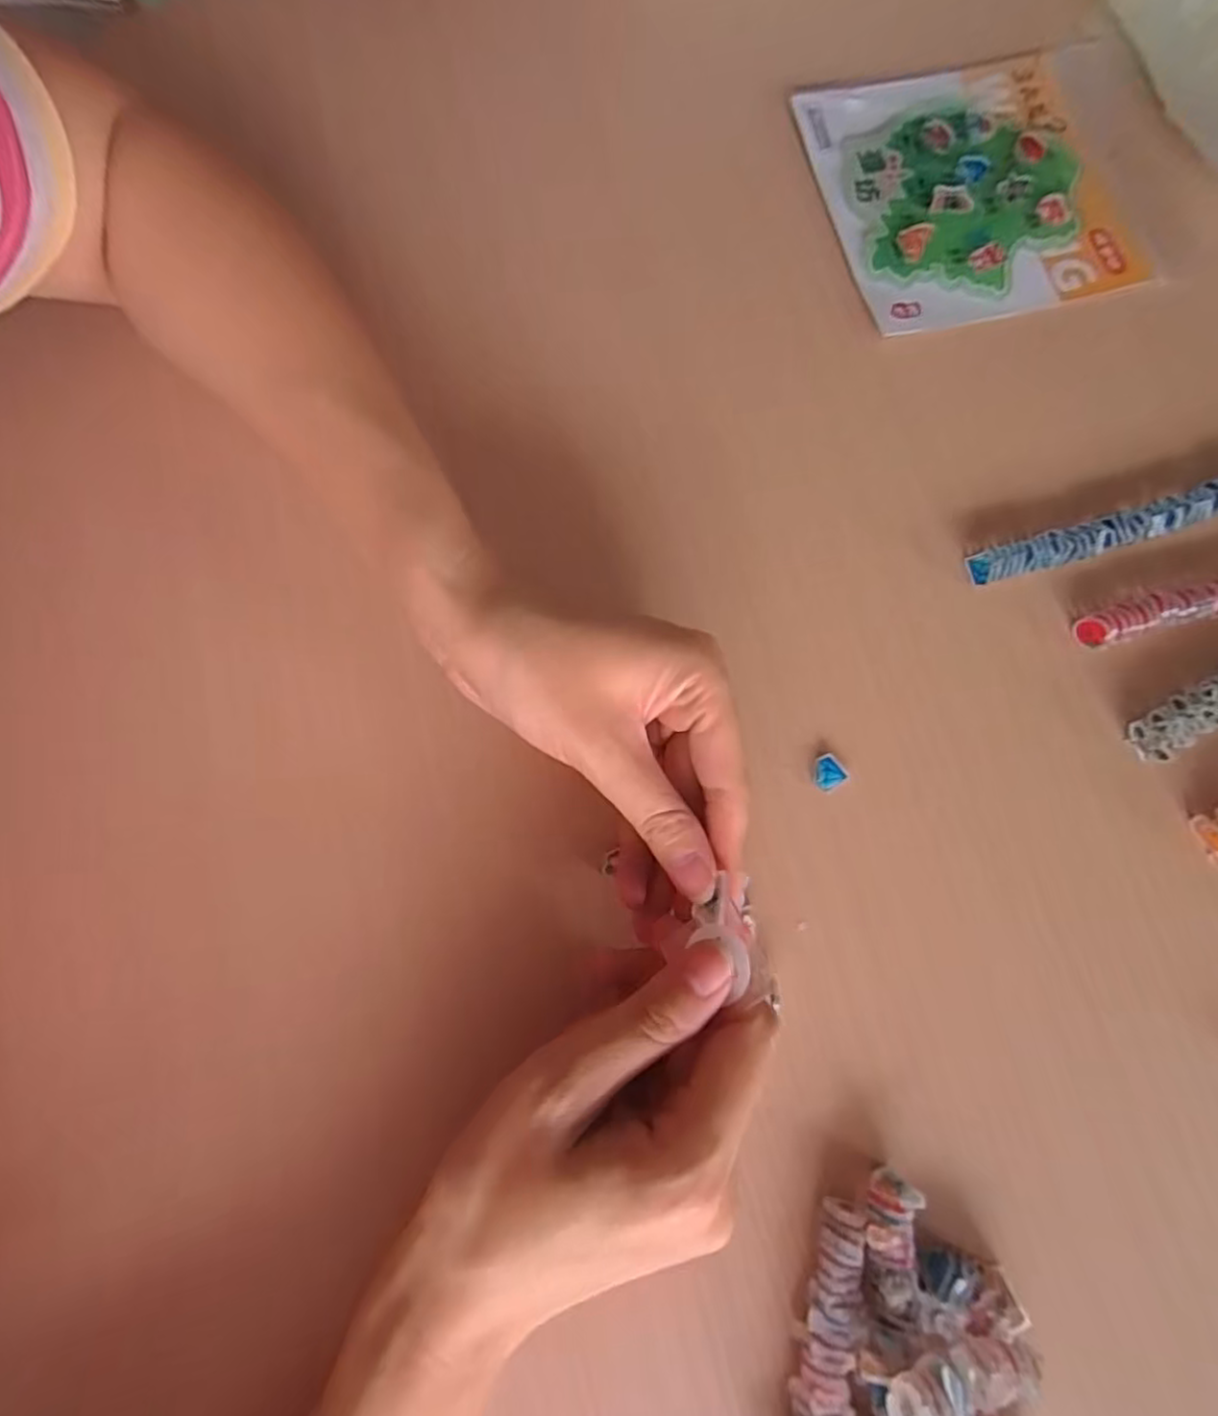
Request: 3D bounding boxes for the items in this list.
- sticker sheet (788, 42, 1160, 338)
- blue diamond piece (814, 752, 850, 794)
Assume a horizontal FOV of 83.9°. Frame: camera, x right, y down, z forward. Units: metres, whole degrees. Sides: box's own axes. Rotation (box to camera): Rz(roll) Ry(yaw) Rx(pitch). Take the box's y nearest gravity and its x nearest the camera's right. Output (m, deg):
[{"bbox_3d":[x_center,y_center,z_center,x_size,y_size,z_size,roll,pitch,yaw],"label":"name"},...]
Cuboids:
[{"bbox_3d":[0.173,-0.245,0.316,0.143,0.006,0.133,-13,79,-3],"label":"sticker sheet"},{"bbox_3d":[0.084,0.025,0.261,0.012,0.004,0.013,-39,82,-8],"label":"blue diamond piece"}]

